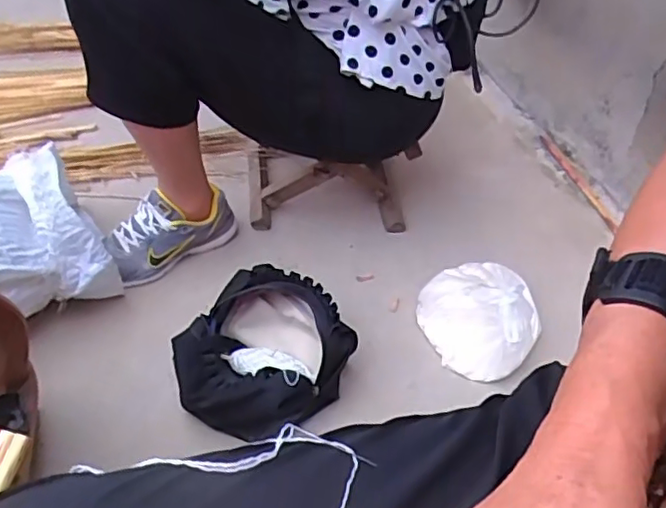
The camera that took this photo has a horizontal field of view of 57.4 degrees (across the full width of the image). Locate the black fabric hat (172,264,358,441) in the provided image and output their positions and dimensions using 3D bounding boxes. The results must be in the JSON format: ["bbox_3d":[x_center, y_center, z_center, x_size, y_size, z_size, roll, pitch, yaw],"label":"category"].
[{"bbox_3d":[-0.096,0.131,0.796,0.207,0.137,0.195,3,45,-3],"label":"black fabric hat"}]

